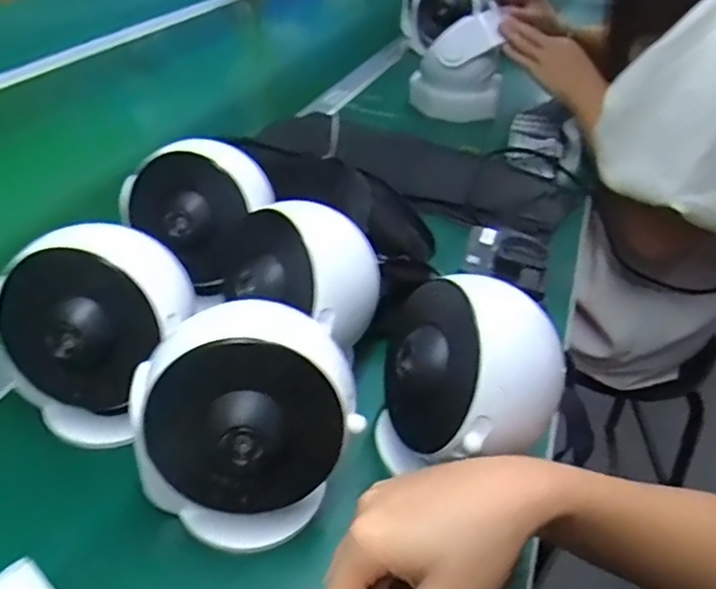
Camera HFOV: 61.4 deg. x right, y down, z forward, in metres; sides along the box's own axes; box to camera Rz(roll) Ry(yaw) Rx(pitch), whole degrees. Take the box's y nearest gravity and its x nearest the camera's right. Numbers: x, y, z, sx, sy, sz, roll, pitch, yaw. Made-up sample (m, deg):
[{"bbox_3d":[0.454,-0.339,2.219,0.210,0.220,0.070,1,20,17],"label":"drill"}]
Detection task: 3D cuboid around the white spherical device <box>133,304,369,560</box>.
[{"bbox_3d":[-0.056,0.060,0.311,0.106,0.102,0.076,-4,39,-10],"label":"white spherical device"}]

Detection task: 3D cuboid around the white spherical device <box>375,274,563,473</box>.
[{"bbox_3d":[0.061,0.045,0.332,0.093,0.095,0.085,2,38,-2],"label":"white spherical device"}]

